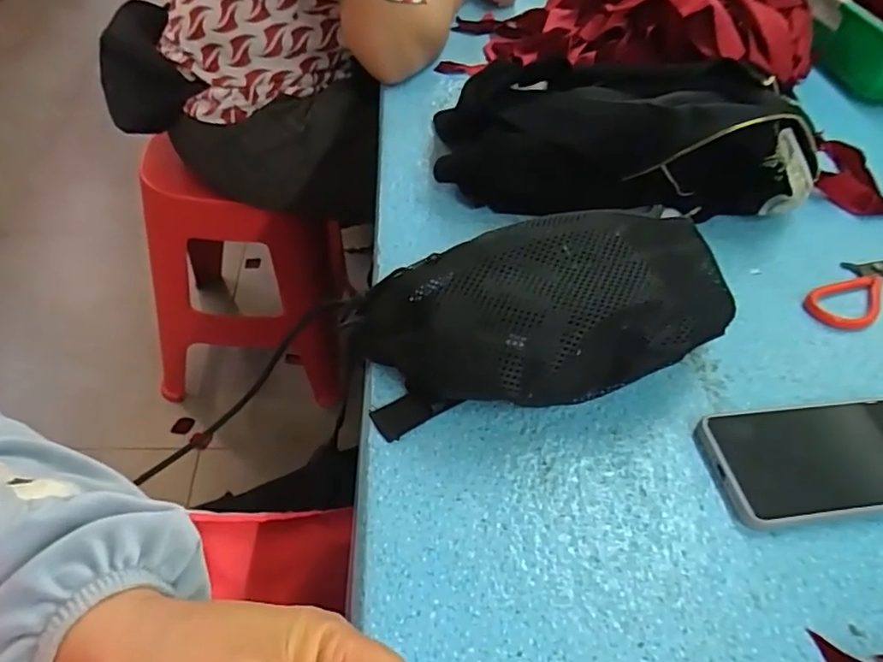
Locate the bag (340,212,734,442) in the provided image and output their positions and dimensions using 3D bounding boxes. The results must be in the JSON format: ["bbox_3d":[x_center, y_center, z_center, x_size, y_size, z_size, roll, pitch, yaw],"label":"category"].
[{"bbox_3d":[0.083,-0.011,0.403,0.273,0.091,0.121,-11,51,-16],"label":"bag"}]

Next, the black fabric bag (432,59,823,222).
[{"bbox_3d":[0.174,-0.175,0.550,0.352,0.103,0.126,6,48,-1],"label":"black fabric bag"}]

